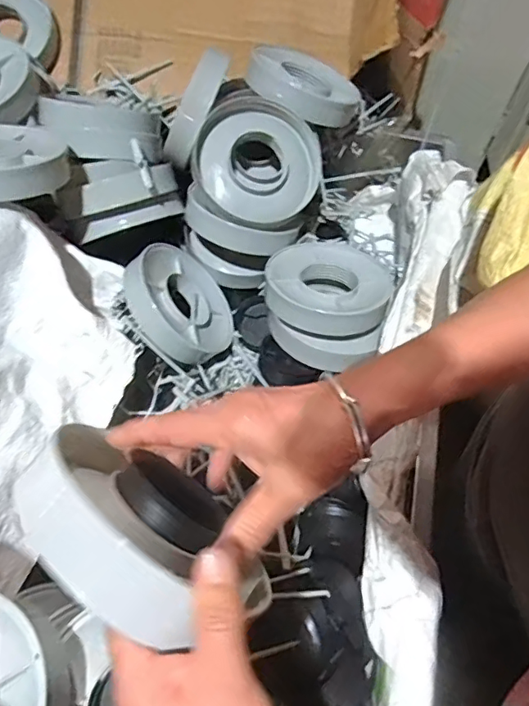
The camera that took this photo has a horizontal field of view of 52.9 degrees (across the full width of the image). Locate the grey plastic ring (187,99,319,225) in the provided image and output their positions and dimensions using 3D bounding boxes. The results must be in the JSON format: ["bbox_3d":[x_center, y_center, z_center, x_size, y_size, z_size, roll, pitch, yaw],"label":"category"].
[{"bbox_3d":[-0.011,-0.238,0.681,0.154,0.043,0.146,22,88,-15],"label":"grey plastic ring"}]

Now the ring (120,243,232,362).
[{"bbox_3d":[-0.104,-0.065,0.672,0.148,0.031,0.144,32,41,-33],"label":"ring"}]

